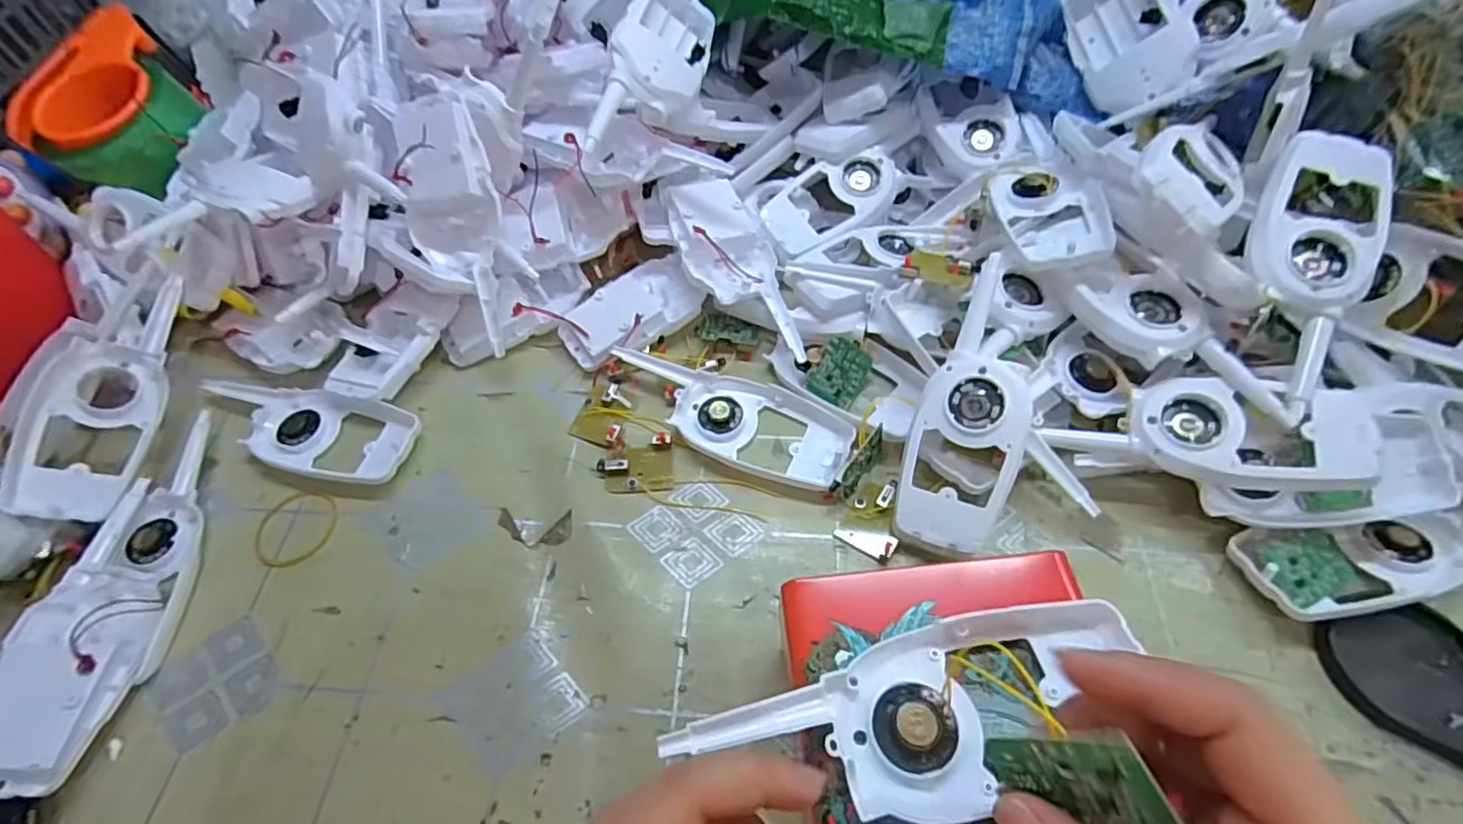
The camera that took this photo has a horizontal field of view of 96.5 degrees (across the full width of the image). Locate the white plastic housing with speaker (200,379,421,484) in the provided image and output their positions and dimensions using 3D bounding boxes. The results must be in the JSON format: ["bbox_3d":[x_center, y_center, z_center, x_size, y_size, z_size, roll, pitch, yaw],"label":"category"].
[{"bbox_3d":[-0.279,0.011,0.426,0.155,0.020,0.055,13,59,13],"label":"white plastic housing with speaker"}]

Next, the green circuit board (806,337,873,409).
[{"bbox_3d":[0.071,-0.025,0.422,0.032,0.004,0.040,30,84,-7],"label":"green circuit board"}]

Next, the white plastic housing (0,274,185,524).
[{"bbox_3d":[-0.394,-0.011,0.411,0.061,0.045,0.164,-1,57,4],"label":"white plastic housing"}]

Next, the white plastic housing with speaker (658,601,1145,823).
[{"bbox_3d":[0.067,0.108,0.228,0.168,0.015,0.057,-15,57,-10],"label":"white plastic housing with speaker"}]

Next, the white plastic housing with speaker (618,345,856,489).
[{"bbox_3d":[-0.004,0.000,0.414,0.159,0.014,0.057,20,61,16],"label":"white plastic housing with speaker"}]

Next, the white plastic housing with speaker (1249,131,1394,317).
[{"bbox_3d":[0.321,-0.104,0.354,0.056,0.017,0.107,18,76,15],"label":"white plastic housing with speaker"}]

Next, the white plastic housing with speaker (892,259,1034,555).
[{"bbox_3d":[0.133,-0.004,0.359,0.058,0.017,0.163,13,83,12],"label":"white plastic housing with speaker"}]

